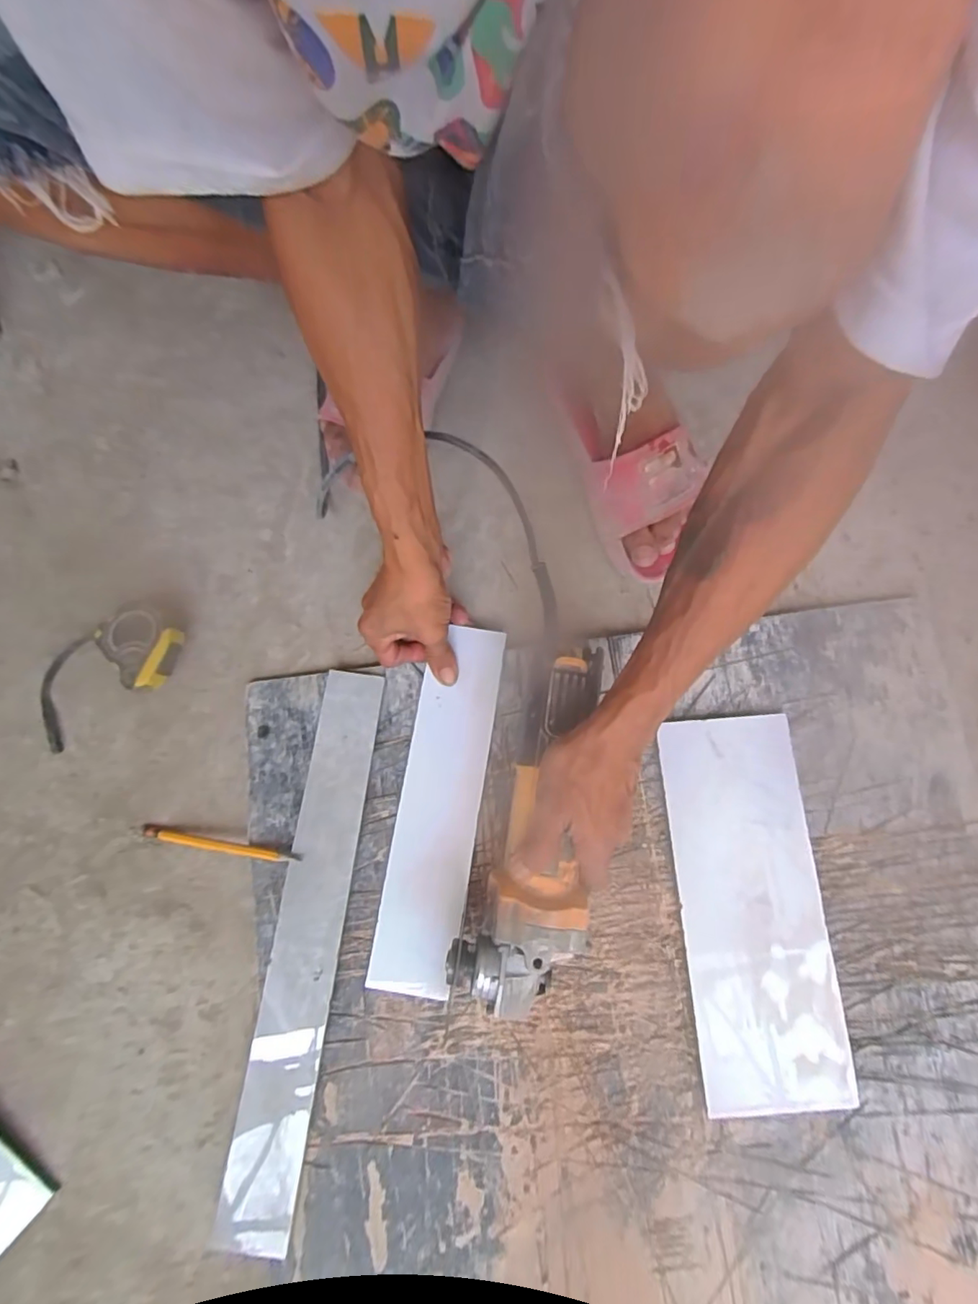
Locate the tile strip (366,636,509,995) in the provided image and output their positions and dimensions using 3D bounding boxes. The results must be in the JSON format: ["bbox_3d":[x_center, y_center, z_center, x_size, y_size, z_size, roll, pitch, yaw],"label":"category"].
[{"bbox_3d":[-0.041,0.124,0.447,0.069,0.011,0.291,11,80,1],"label":"tile strip"}]

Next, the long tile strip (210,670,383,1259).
[{"bbox_3d":[-0.141,0.219,0.423,0.053,0.009,0.407,8,77,-4],"label":"long tile strip"}]

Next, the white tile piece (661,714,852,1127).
[{"bbox_3d":[0.212,0.202,0.438,0.113,0.012,0.291,-4,79,-2],"label":"white tile piece"}]

